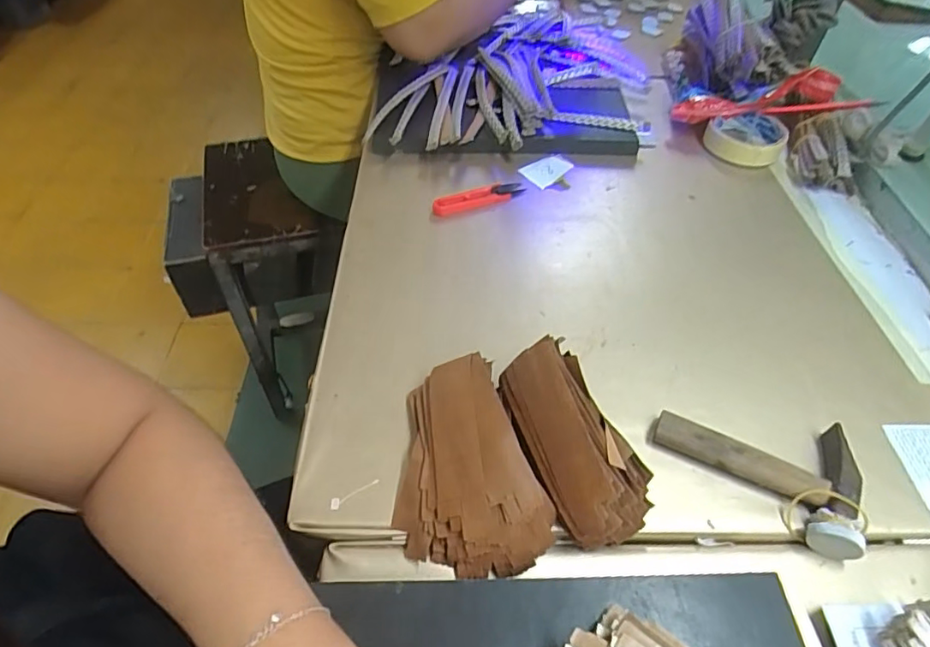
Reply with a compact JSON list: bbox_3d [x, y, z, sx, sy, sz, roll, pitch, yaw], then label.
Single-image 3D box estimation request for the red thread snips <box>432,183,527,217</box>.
[{"bbox_3d":[0.015,-0.129,0.565,0.100,0.014,0.026,-18,53,-16],"label":"red thread snips"}]

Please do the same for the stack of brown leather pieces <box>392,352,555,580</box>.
[{"bbox_3d":[-0.004,0.088,0.360,0.088,0.043,0.141,-10,51,-10],"label":"stack of brown leather pieces"}]

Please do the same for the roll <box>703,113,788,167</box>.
[{"bbox_3d":[0.327,-0.216,0.639,0.085,0.030,0.082,1,50,-1],"label":"roll"}]

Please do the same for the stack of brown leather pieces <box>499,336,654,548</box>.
[{"bbox_3d":[0.071,0.072,0.372,0.061,0.052,0.140,-17,53,-15],"label":"stack of brown leather pieces"}]

